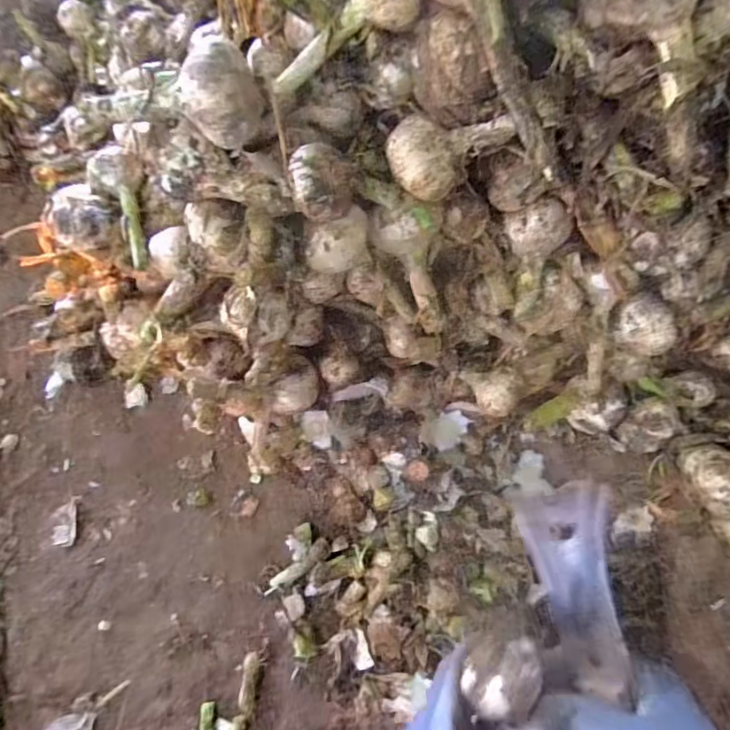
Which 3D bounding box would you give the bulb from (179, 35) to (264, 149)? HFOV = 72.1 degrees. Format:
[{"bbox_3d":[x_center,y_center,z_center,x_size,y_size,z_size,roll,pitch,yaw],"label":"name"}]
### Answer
[{"bbox_3d":[-0.089,-0.169,0.315,0.046,0.046,0.047,-1,74,4],"label":"bulb"}]

